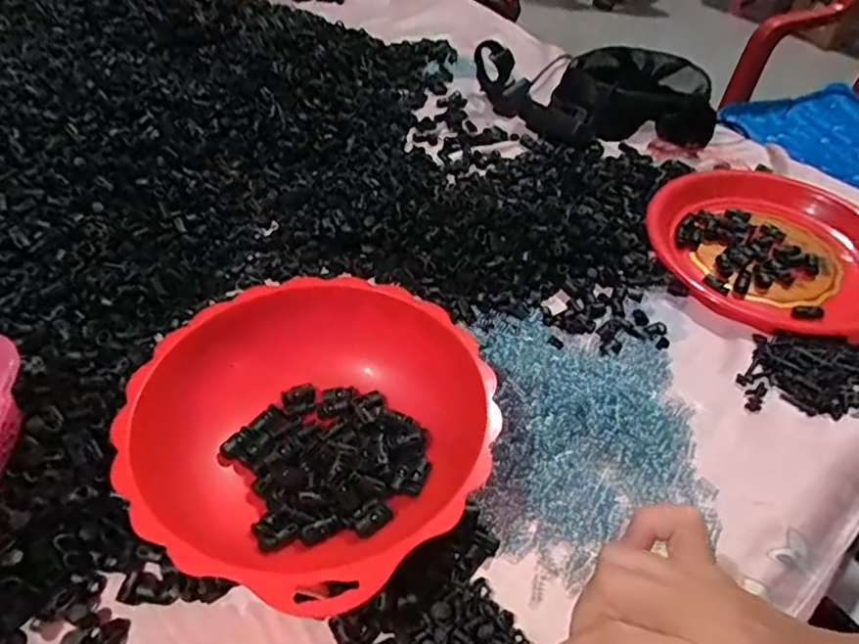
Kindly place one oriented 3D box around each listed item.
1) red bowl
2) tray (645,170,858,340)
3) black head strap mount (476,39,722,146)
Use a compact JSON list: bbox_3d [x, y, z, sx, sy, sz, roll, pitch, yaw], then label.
[{"bbox_3d":[-0.083,0.074,0.439,0.238,0.064,0.237,3,45,-3],"label":"red bowl"},{"bbox_3d":[0.380,-0.083,0.669,0.259,0.028,0.262,31,51,23],"label":"tray"},{"bbox_3d":[0.236,-0.324,0.865,0.315,0.068,0.190,-2,46,-7],"label":"black head strap mount"}]

